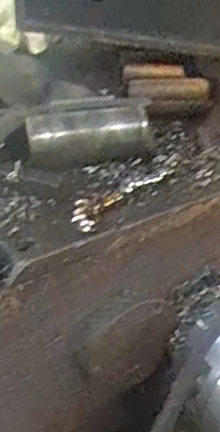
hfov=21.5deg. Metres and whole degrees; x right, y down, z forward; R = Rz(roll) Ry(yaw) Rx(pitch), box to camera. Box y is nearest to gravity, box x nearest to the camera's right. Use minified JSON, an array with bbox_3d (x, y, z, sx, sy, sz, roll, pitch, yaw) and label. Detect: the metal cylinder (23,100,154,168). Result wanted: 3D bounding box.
[{"bbox_3d":[-0.022,-0.076,0.534,0.112,0.045,0.044,-11,33,-17],"label":"metal cylinder"}]

